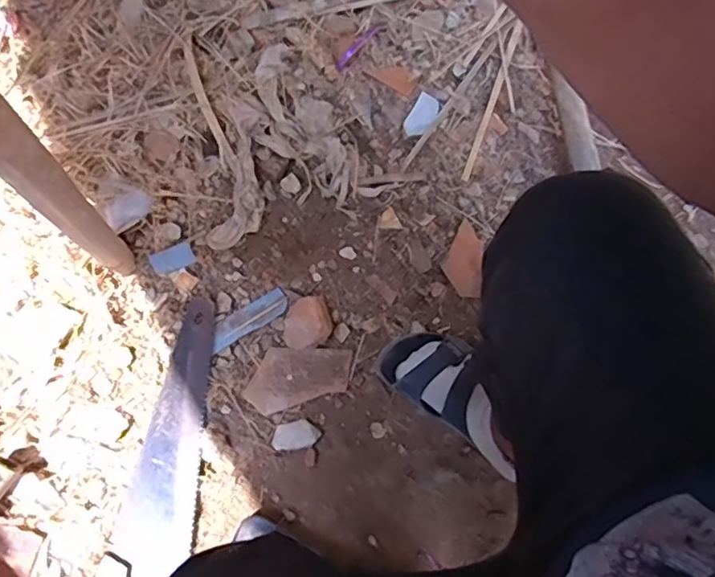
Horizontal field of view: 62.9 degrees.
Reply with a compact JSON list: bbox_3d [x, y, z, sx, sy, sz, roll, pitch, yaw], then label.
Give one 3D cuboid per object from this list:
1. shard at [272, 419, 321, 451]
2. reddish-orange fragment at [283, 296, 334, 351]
[{"bbox_3d":[-0.085,0.202,0.806,0.065,0.005,0.036,-13,74,-4],"label":"shard"},{"bbox_3d":[-0.074,0.047,0.836,0.073,0.045,0.071,-1,71,2],"label":"reddish-orange fragment"}]

